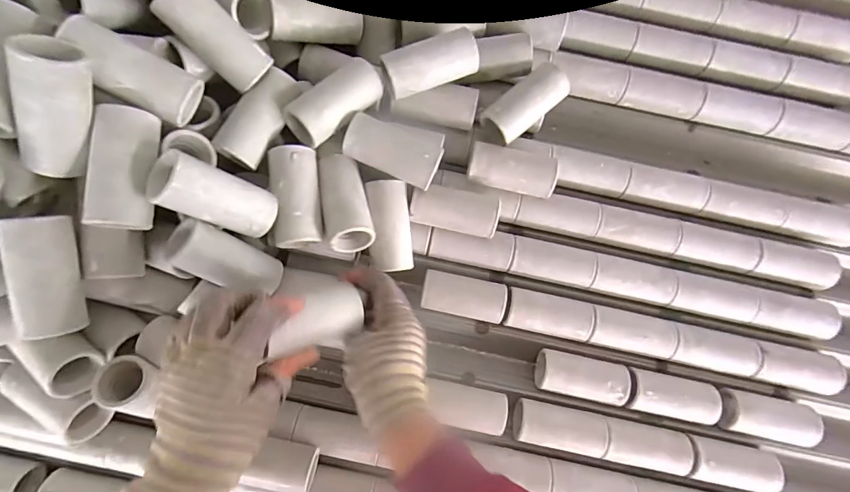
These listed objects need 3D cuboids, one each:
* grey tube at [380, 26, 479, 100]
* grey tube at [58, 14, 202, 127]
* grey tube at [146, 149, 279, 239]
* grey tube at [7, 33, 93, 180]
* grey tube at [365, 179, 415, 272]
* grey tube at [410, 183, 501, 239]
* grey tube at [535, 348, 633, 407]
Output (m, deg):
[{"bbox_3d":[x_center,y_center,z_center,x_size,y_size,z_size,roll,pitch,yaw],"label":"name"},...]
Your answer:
[{"bbox_3d":[0.005,-0.164,0.381,0.084,0.034,0.037,-24,85,-4],"label":"grey tube"},{"bbox_3d":[-0.210,-0.125,0.302,0.084,0.045,0.040,33,83,-22],"label":"grey tube"},{"bbox_3d":[-0.155,-0.036,0.319,0.085,0.039,0.040,26,81,-44],"label":"grey tube"},{"bbox_3d":[-0.246,-0.088,0.278,0.031,0.033,0.090,21,114,1],"label":"grey tube"},{"bbox_3d":[-0.032,-0.017,0.398,0.037,0.047,0.080,-3,84,-2],"label":"grey tube"},{"bbox_3d":[0.028,-0.033,0.410,0.081,0.034,0.039,11,83,0],"label":"grey tube"},{"bbox_3d":[0.158,0.131,0.426,0.085,0.033,0.039,13,83,0],"label":"grey tube"}]

